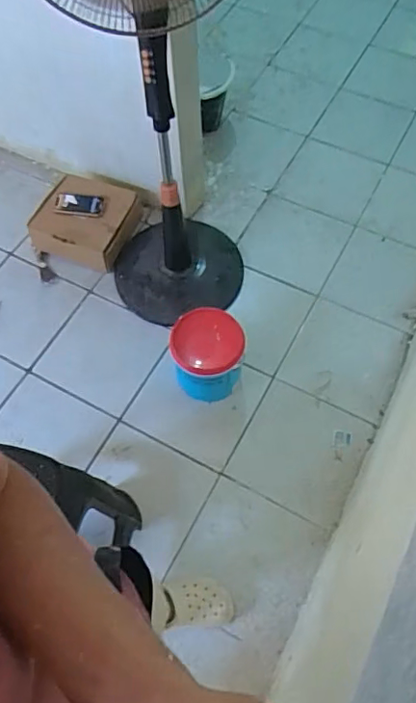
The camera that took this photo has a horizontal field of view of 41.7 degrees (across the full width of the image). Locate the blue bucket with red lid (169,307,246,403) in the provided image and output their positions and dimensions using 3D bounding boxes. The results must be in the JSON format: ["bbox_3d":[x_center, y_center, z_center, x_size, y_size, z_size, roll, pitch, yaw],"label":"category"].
[{"bbox_3d":[-0.001,0.012,1.402,0.174,0.180,0.170,-1,61,2],"label":"blue bucket with red lid"}]

